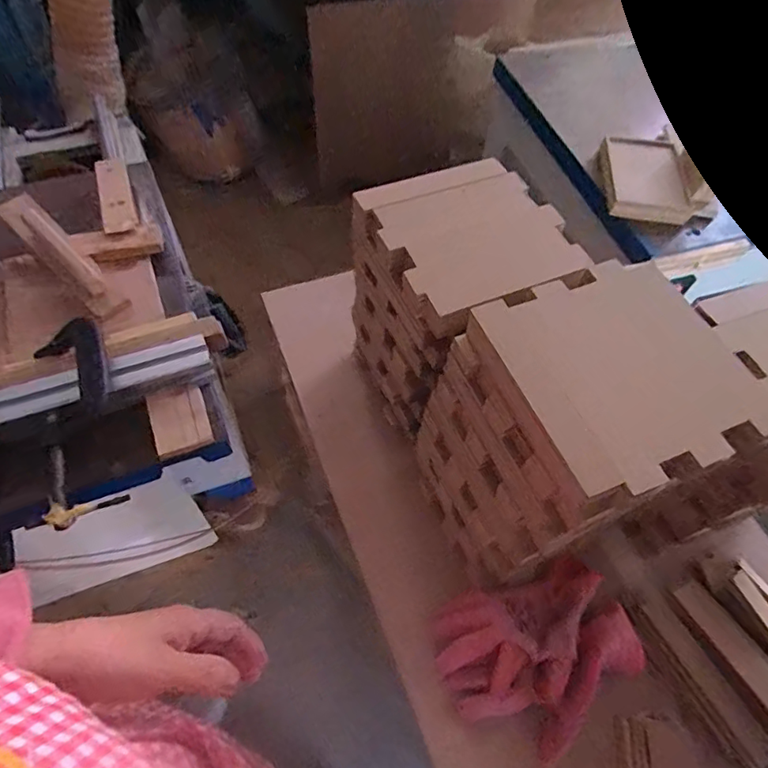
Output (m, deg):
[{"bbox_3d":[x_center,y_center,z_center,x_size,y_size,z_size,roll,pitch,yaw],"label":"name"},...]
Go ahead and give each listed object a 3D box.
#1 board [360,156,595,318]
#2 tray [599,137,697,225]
[{"bbox_3d":[0.082,-0.142,0.484,0.163,0.020,0.153,-22,63,-16],"label":"board"},{"bbox_3d":[0.391,-0.310,0.778,0.122,0.017,0.167,7,59,0],"label":"tray"}]

